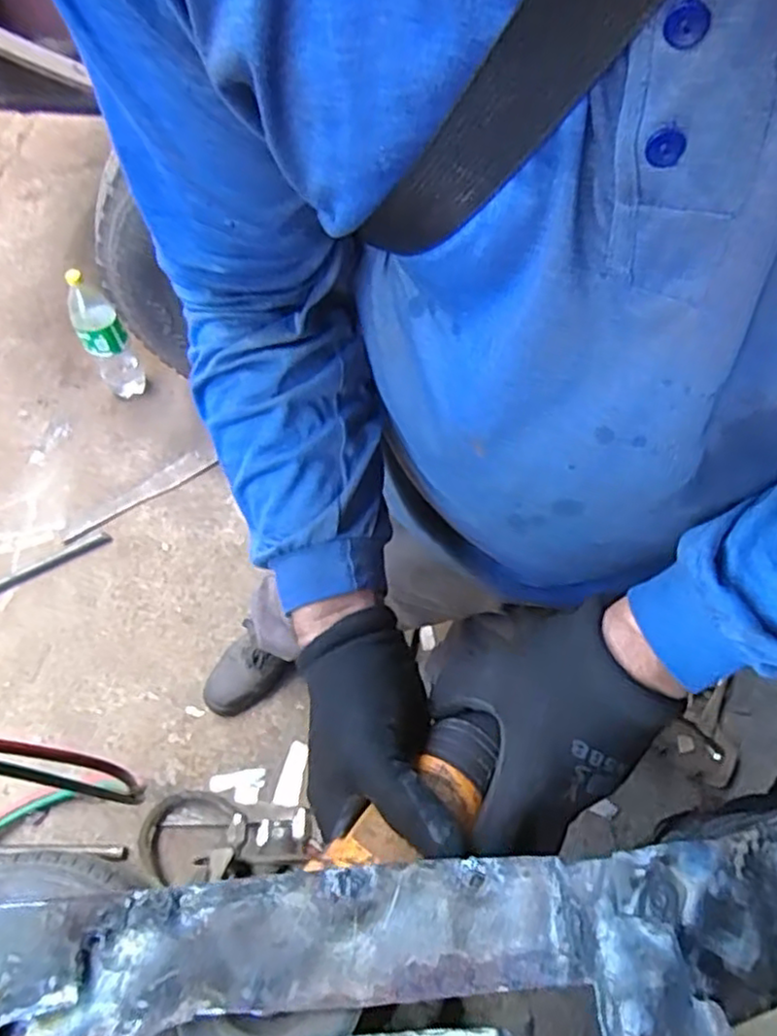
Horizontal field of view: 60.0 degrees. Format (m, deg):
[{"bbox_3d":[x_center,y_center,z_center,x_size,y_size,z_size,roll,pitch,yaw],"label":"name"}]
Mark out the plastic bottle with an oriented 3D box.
[{"bbox_3d":[-0.688,-0.434,1.632,0.109,0.350,0.088,-19,62,-11],"label":"plastic bottle"}]

